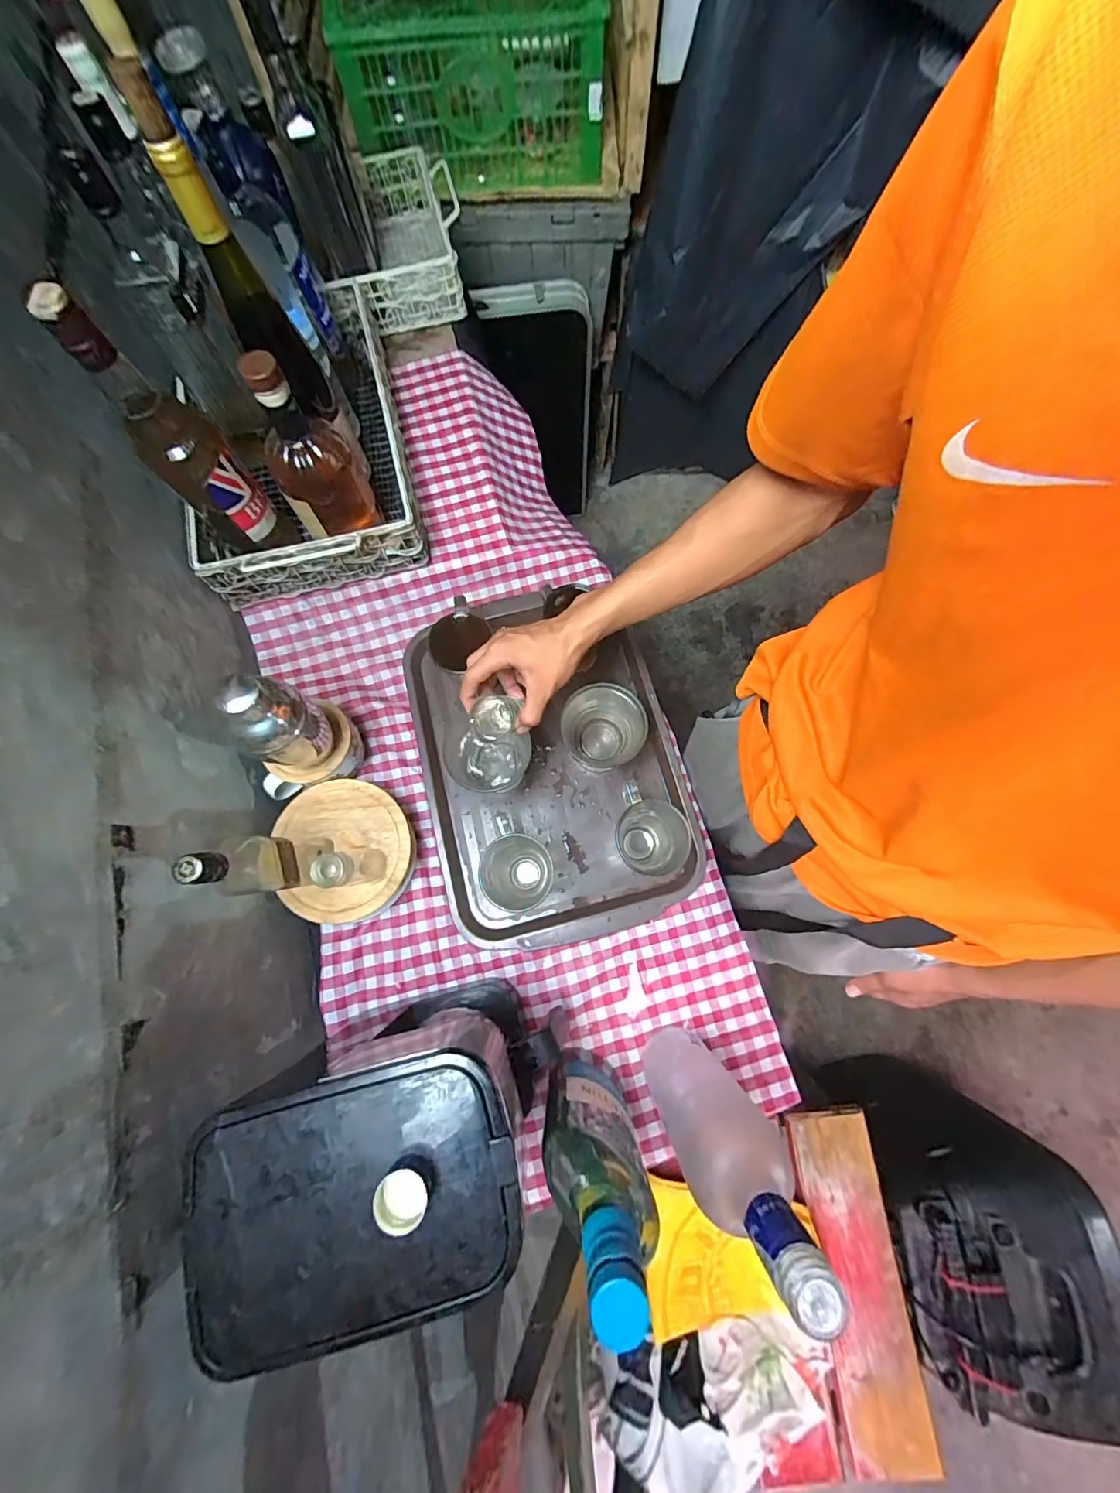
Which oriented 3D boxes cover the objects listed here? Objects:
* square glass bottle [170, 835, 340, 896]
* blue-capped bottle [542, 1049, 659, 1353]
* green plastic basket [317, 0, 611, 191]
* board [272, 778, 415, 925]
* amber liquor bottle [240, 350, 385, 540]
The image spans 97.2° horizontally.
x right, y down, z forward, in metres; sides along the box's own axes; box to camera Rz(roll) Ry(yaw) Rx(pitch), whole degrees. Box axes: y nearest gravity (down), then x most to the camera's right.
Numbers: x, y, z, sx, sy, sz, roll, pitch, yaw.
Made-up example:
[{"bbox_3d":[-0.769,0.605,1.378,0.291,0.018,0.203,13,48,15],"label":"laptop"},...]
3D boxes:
[{"bbox_3d":[-0.271,0.107,0.455,0.055,0.186,0.056,0,75,2],"label":"square glass bottle"},{"bbox_3d":[0.028,0.322,0.393,0.071,0.288,0.073,0,75,2],"label":"blue-capped bottle"},{"bbox_3d":[-0.139,-1.157,0.832,0.426,0.203,0.290,-7,75,0],"label":"green plastic basket"},{"bbox_3d":[-0.240,0.114,0.553,0.138,0.019,0.150,0,75,2],"label":"board"},{"bbox_3d":[-0.276,-0.329,0.546,0.101,0.198,0.093,-28,76,-5],"label":"amber liquor bottle"}]

